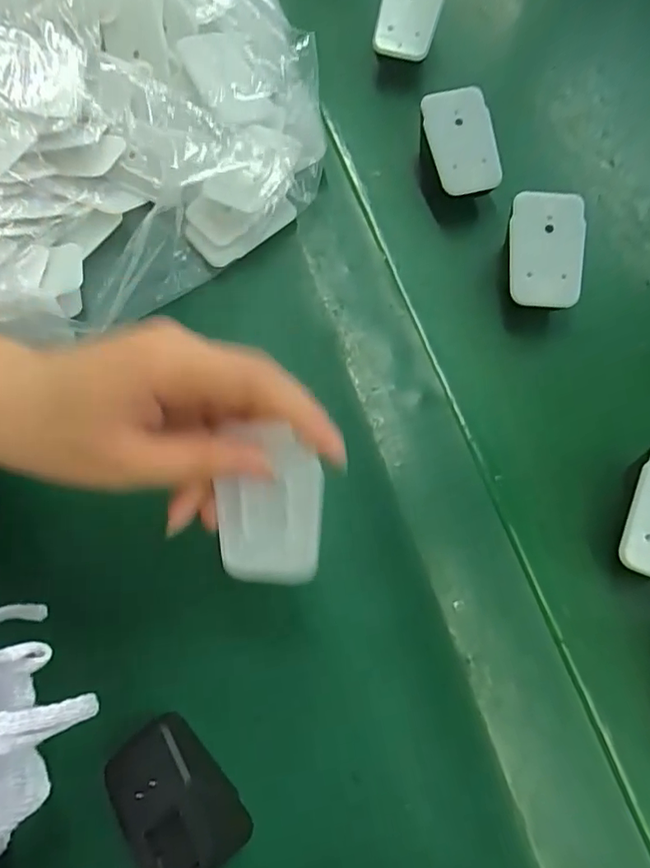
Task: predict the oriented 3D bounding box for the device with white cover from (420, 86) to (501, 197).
[{"bbox_3d":[0.086,-0.184,0.338,0.041,0.009,0.063,-16,98,-2],"label":"device with white cover"}]

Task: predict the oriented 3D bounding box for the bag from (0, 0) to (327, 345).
[{"bbox_3d":[-0.159,-0.185,0.336,0.308,0.098,0.233,-21,73,-6],"label":"bag"}]

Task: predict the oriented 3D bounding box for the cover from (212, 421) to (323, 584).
[{"bbox_3d":[-0.023,0.031,0.224,0.043,0.079,0.006,1,29,-8],"label":"cover"}]

